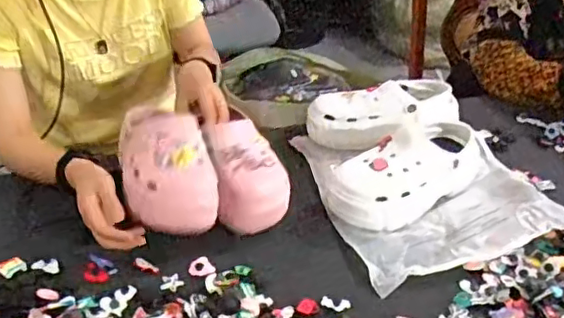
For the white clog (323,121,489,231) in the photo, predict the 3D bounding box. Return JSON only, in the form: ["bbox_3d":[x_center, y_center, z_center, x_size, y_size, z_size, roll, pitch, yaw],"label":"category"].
[{"bbox_3d":[0.198,0.011,0.878,0.271,0.093,0.122,-25,42,-32],"label":"white clog"}]

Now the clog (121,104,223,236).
[{"bbox_3d":[-0.161,-0.002,0.812,0.110,0.087,0.228,-11,37,-18],"label":"clog"}]

